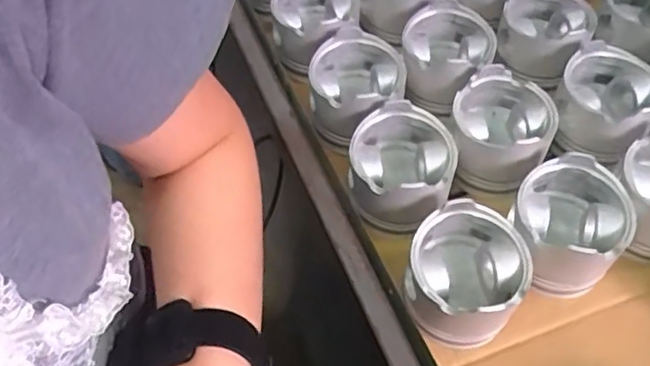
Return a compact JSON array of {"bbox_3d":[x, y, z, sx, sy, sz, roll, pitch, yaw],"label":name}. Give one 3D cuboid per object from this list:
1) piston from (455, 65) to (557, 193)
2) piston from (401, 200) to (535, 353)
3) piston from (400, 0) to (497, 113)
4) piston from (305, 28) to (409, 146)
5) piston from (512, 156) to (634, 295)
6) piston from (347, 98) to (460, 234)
[{"bbox_3d":[0.161,-0.046,0.578,0.093,0.069,0.102,29,59,17],"label":"piston"},{"bbox_3d":[0.112,0.080,0.504,0.093,0.086,0.101,1,55,-1],"label":"piston"},{"bbox_3d":[0.121,-0.126,0.630,0.089,0.058,0.100,19,57,11],"label":"piston"},{"bbox_3d":[0.030,-0.091,0.604,0.088,0.067,0.094,1,55,-1],"label":"piston"},{"bbox_3d":[0.202,0.041,0.531,0.089,0.086,0.090,22,58,13],"label":"piston"},{"bbox_3d":[0.066,-0.011,0.550,0.091,0.070,0.101,17,57,10],"label":"piston"}]

